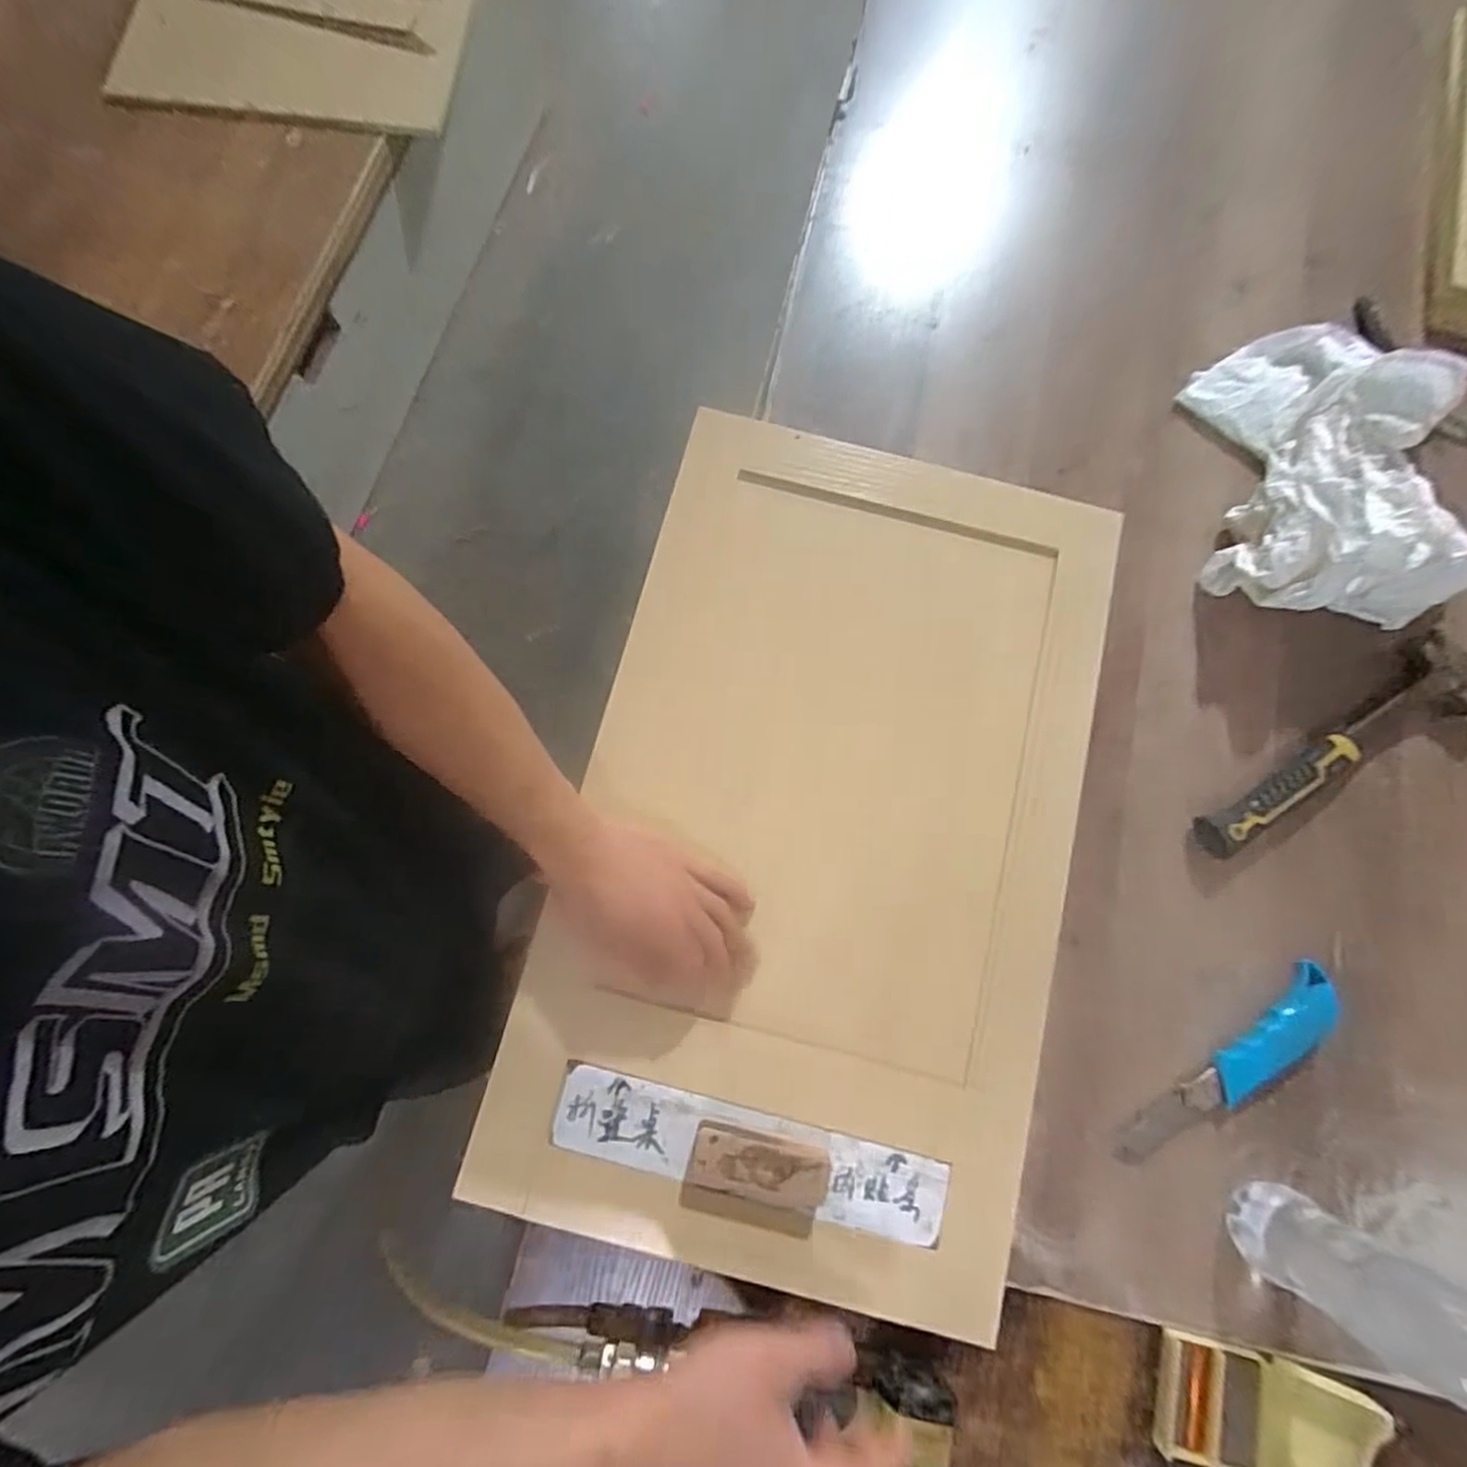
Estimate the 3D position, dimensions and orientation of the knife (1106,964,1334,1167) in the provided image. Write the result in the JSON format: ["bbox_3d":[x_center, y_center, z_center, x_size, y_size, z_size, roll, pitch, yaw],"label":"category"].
[{"bbox_3d":[0.380,0.256,0.493,0.214,0.017,0.041,-38,80,-7],"label":"knife"}]

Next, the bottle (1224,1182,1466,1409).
[{"bbox_3d":[0.386,0.336,0.384,0.052,0.208,0.059,33,80,7],"label":"bottle"}]

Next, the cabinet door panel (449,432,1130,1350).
[{"bbox_3d":[0.075,0.066,0.519,0.383,0.024,0.649,15,78,0],"label":"cabinet door panel"}]

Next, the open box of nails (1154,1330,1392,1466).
[{"bbox_3d":[0.367,0.475,0.448,0.145,0.016,0.075,16,78,4],"label":"open box of nails"}]

